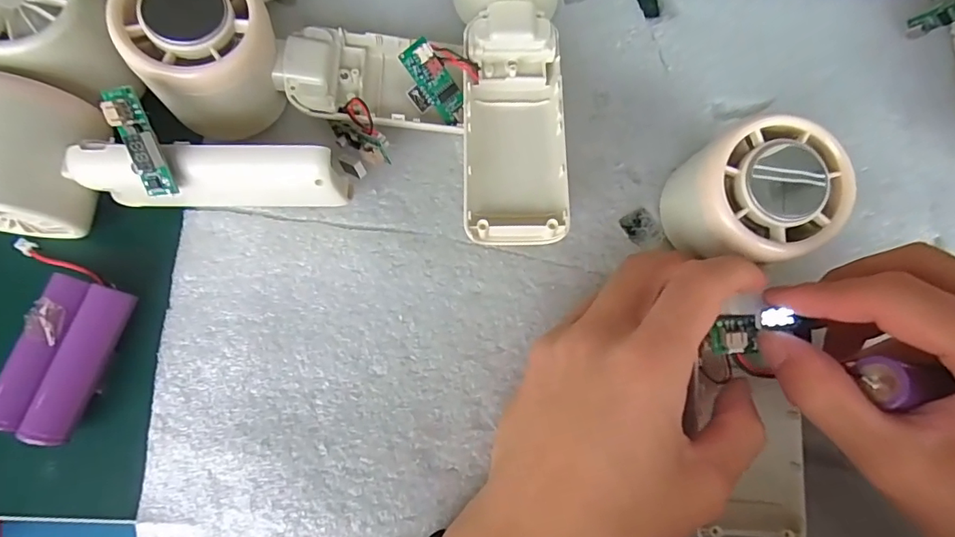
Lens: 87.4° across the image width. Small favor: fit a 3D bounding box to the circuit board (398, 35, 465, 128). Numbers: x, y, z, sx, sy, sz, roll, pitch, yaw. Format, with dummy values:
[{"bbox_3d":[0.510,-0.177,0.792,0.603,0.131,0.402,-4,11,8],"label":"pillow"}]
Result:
[{"bbox_3d":[-0.018,-0.083,0.226,0.014,0.006,0.039,-43,120,-11],"label":"circuit board"}]

